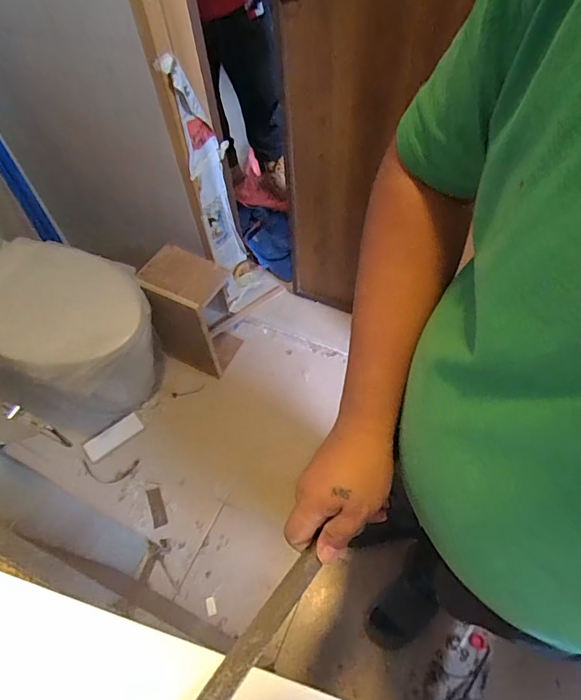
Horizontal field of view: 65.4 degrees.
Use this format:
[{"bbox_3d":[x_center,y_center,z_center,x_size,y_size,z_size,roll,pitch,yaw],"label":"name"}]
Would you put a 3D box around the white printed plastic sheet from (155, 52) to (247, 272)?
[{"bbox_3d":[-0.215,-0.474,1.264,0.071,0.639,0.133,12,58,11],"label":"white printed plastic sheet"}]

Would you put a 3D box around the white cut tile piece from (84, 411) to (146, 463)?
[{"bbox_3d":[-0.560,0.270,1.428,0.179,0.017,0.075,-38,62,-20],"label":"white cut tile piece"}]

